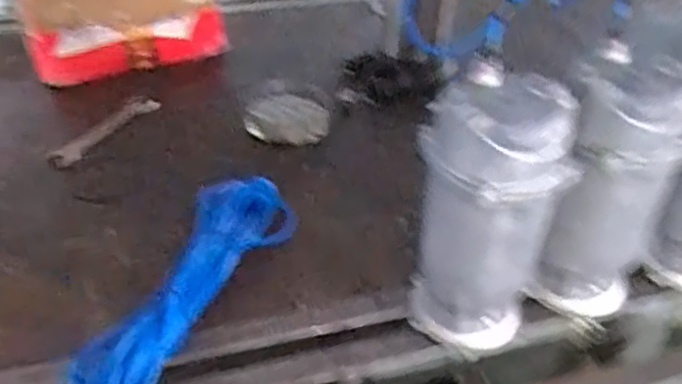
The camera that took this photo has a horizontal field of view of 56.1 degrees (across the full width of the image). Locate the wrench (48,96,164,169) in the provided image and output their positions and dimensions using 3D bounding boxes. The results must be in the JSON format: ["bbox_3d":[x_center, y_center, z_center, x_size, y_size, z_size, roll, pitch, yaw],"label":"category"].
[{"bbox_3d":[-0.389,-0.111,1.069,0.049,0.012,0.221,20,42,22],"label":"wrench"}]

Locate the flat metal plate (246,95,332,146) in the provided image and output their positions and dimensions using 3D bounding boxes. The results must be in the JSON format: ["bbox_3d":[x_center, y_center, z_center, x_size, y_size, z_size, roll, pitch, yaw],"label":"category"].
[{"bbox_3d":[-0.091,-0.128,1.080,0.136,0.029,0.128,1,38,-1],"label":"flat metal plate"}]

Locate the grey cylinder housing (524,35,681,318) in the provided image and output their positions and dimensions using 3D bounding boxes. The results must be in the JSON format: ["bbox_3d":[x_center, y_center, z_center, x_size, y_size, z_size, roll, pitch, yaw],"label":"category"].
[{"bbox_3d":[0.295,0.006,0.718,0.126,0.289,0.131,21,43,23],"label":"grey cylinder housing"}]

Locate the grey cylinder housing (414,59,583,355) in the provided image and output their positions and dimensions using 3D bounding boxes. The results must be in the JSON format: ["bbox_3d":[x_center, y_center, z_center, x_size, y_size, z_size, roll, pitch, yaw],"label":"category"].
[{"bbox_3d":[0.150,0.032,0.681,0.140,0.292,0.116,11,39,12],"label":"grey cylinder housing"}]

